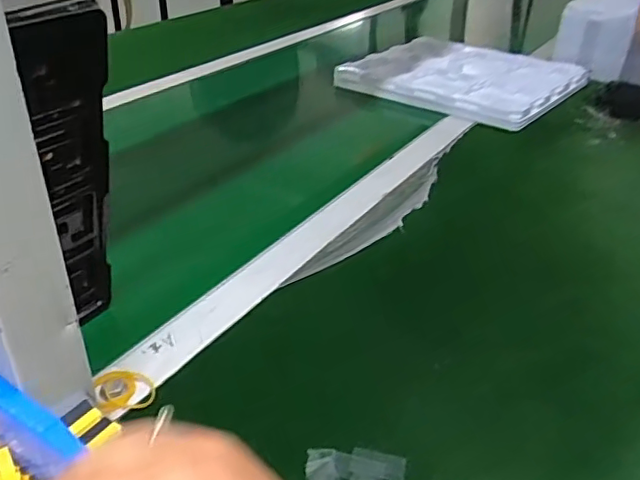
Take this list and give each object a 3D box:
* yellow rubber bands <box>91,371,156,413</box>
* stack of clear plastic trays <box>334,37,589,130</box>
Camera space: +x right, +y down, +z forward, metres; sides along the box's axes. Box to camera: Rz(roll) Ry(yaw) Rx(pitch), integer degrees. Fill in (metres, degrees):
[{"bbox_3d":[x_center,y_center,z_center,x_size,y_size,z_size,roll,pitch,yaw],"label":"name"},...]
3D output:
[{"bbox_3d":[-0.130,0.100,0.392,0.038,0.012,0.030,-13,36,-22],"label":"yellow rubber bands"},{"bbox_3d":[0.233,-0.257,0.923,0.312,0.024,0.291,27,42,34],"label":"stack of clear plastic trays"}]

